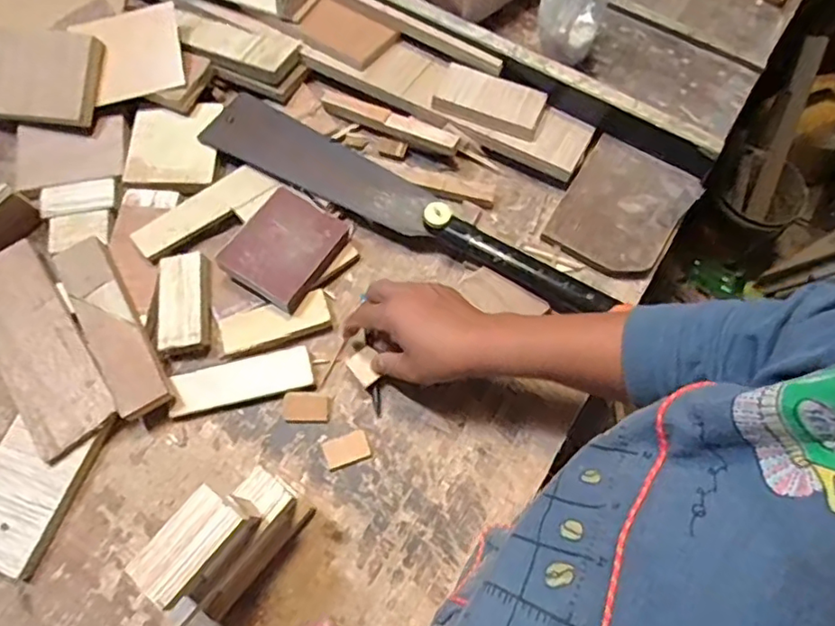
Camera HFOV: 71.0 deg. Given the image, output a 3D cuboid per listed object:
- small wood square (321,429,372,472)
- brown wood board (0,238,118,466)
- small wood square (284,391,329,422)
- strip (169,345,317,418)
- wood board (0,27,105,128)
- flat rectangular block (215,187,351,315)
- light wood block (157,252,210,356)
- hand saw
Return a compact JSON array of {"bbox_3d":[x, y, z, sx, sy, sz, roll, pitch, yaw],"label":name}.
[{"bbox_3d":[-0.062,0.120,0.513,0.039,0.004,0.027,-19,71,-8],"label":"small wood square"},{"bbox_3d":[-0.343,0.027,0.526,0.074,0.008,0.209,-36,72,-11],"label":"brown wood board"},{"bbox_3d":[-0.100,0.085,0.526,0.040,0.004,0.025,2,69,0],"label":"small wood square"},{"bbox_3d":[-0.157,0.063,0.530,0.124,0.014,0.038,-13,70,-6],"label":"strip"},{"bbox_3d":[-0.401,-0.246,0.608,0.143,0.013,0.095,8,89,10],"label":"wood board"},{"bbox_3d":[-0.123,-0.064,0.545,0.085,0.021,0.106,29,71,10],"label":"flat rectangular block"},{"bbox_3d":[-0.217,-0.008,0.544,0.044,0.023,0.092,-5,69,-3],"label":"light wood block"},{"bbox_3d":[-0.018,-0.116,0.571,0.434,0.023,0.071,27,71,9],"label":"hand saw"}]

